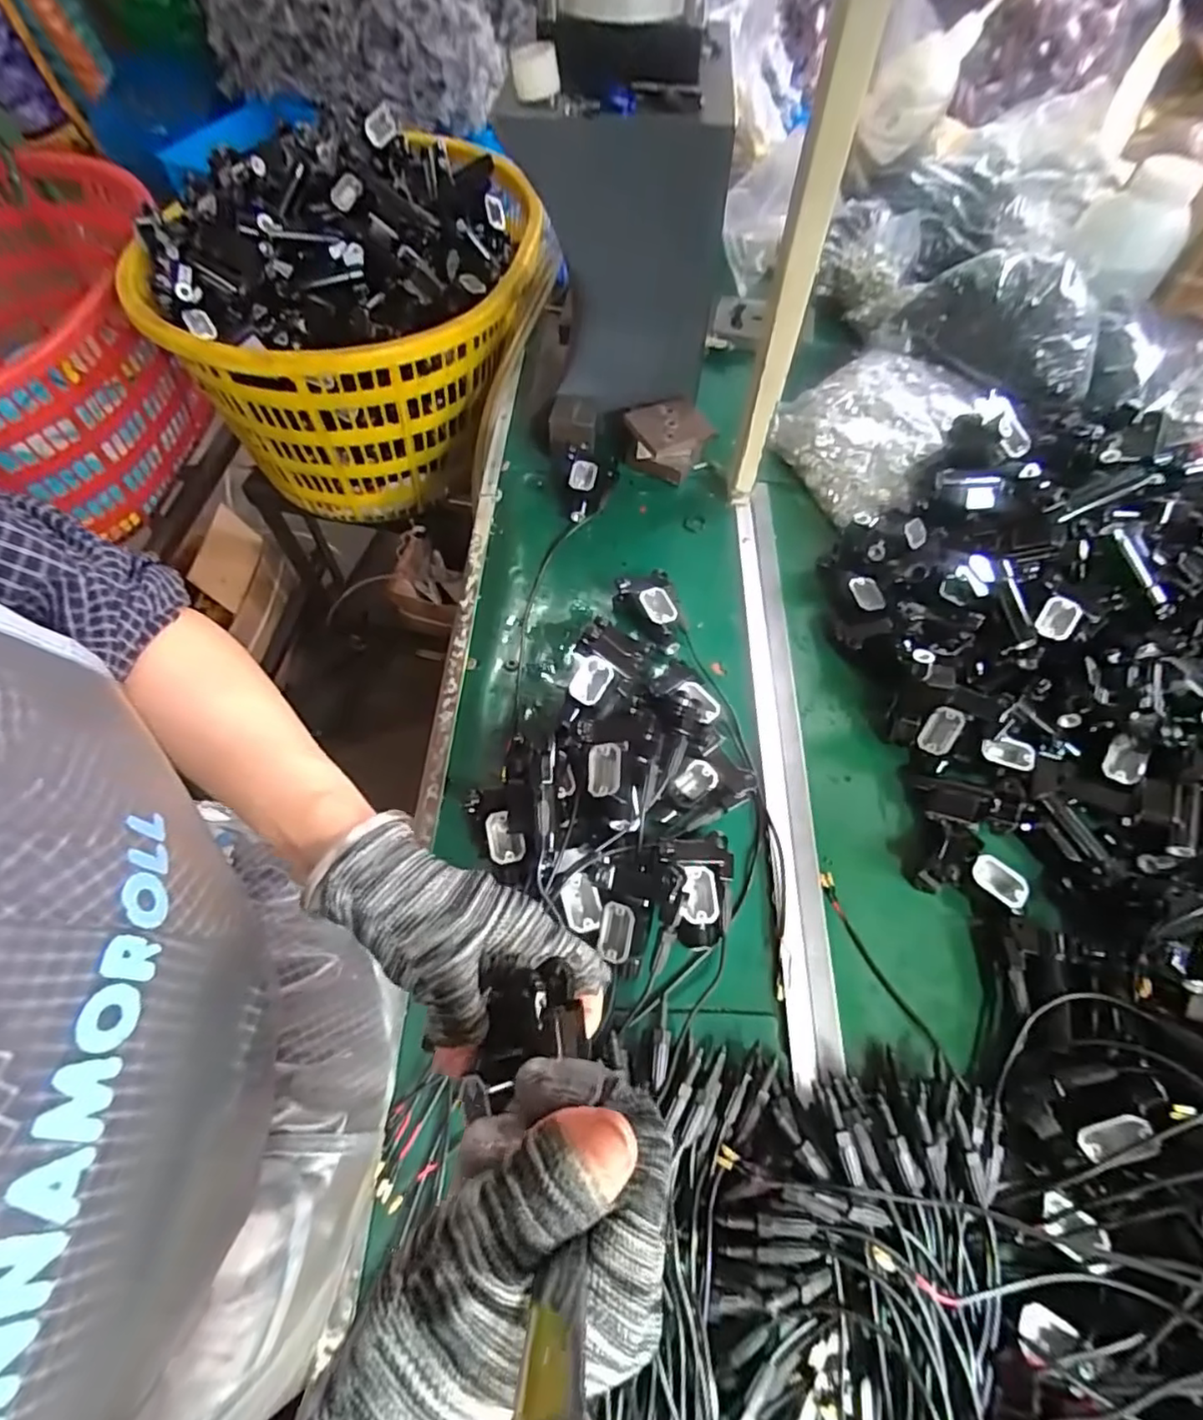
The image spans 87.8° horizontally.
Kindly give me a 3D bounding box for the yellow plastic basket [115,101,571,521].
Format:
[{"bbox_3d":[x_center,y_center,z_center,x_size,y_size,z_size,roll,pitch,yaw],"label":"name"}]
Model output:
[{"bbox_3d":[-0.333,-0.560,0.901,0.505,0.338,0.500,6,61,2],"label":"yellow plastic basket"}]

